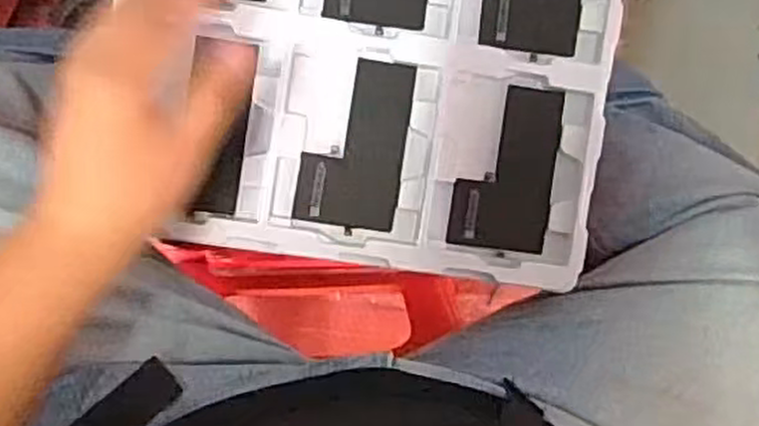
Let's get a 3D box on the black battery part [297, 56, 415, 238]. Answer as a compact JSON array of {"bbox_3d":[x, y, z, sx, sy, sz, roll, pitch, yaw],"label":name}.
[{"bbox_3d":[-0.014,-0.045,0.501,0.065,0.004,0.108,10,91,-7],"label":"black battery part"}]

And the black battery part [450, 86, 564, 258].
[{"bbox_3d":[0.084,-0.030,0.512,0.065,0.005,0.107,8,91,-7],"label":"black battery part"}]

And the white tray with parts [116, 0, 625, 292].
[{"bbox_3d":[-0.004,-0.108,0.492,0.311,0.015,0.274,8,91,-7],"label":"white tray with parts"}]

